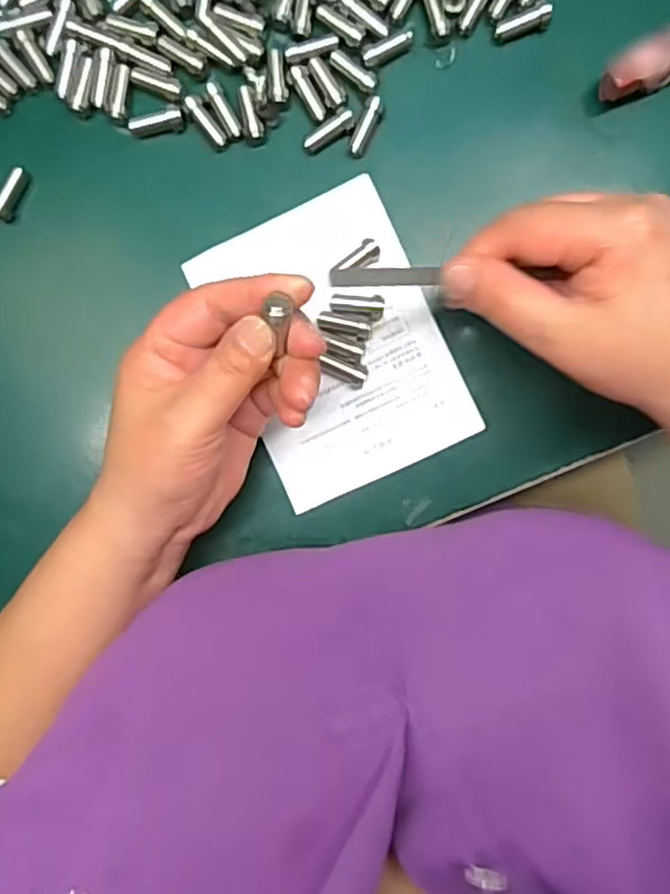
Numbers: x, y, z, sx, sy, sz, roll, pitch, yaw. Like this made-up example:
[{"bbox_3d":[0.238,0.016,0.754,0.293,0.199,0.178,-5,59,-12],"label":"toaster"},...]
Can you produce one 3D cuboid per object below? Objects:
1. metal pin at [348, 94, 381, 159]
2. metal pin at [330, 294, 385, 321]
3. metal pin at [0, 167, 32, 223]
[{"bbox_3d":[0.015,-0.158,0.327,0.007,0.008,0.029,26,94,0],"label":"metal pin"},{"bbox_3d":[0.011,-0.070,0.327,0.027,0.005,0.012,8,94,2],"label":"metal pin"},{"bbox_3d":[-0.163,-0.127,0.332,0.007,0.011,0.027,25,94,1],"label":"metal pin"}]

